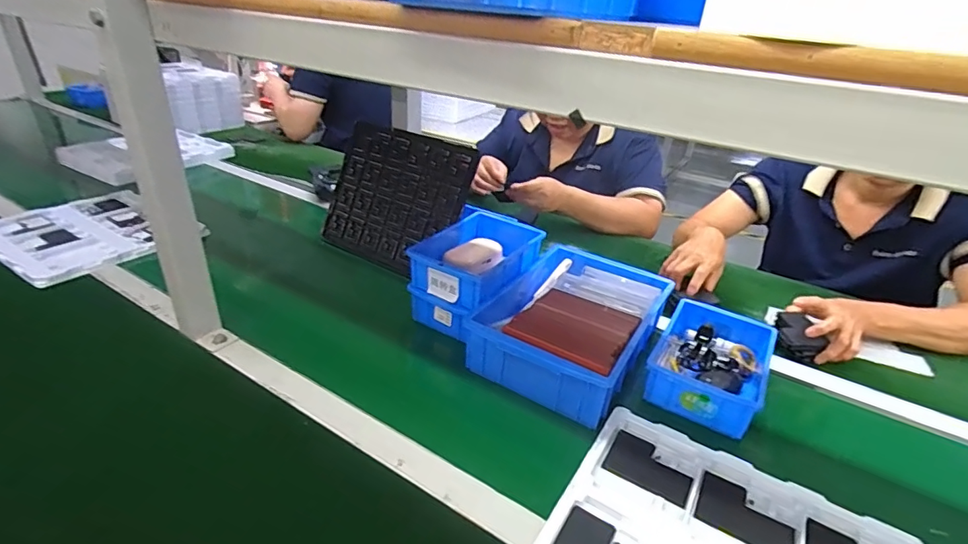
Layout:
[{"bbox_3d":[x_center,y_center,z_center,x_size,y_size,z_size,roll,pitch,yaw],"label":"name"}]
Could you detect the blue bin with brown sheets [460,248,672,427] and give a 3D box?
[{"bbox_3d":[0.133,0.069,0.719,0.210,0.074,0.293,20,33,26],"label":"blue bin with brown sheets"}]

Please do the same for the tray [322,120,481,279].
[{"bbox_3d":[-0.166,-0.138,0.927,0.307,0.253,0.029,21,7,27],"label":"tray"}]

